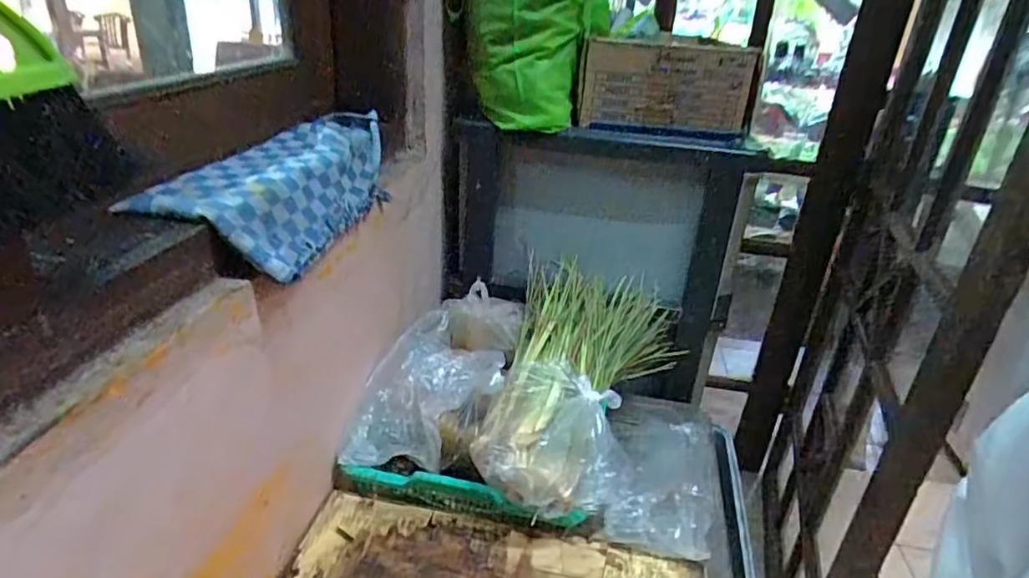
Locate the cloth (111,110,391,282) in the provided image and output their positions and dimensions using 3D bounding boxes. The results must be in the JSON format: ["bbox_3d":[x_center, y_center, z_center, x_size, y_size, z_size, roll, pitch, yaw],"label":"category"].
[{"bbox_3d":[-0.222,-0.115,0.635,0.134,0.039,0.351,37,28,-8],"label":"cloth"}]

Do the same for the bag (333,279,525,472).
[{"bbox_3d":[-0.083,0.114,0.835,0.162,0.105,0.344,13,42,20],"label":"bag"}]

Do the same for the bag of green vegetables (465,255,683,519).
[{"bbox_3d":[0.111,0.138,0.859,0.243,0.144,0.500,8,26,7],"label":"bag of green vegetables"}]

